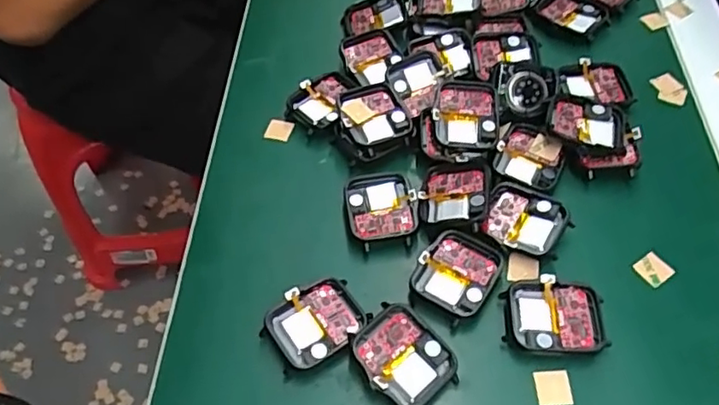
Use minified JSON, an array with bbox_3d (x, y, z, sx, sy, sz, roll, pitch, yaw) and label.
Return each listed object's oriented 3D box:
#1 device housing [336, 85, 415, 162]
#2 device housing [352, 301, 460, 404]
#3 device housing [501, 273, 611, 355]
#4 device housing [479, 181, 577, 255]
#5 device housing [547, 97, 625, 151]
[{"bbox_3d":[0.008,-0.046,0.355,0.039,0.014,0.043,-21,57,-13],"label":"device housing"},{"bbox_3d":[0.020,0.072,0.279,0.037,0.013,0.045,-37,62,-21],"label":"device housing"},{"bbox_3d":[0.093,0.055,0.290,0.046,0.008,0.037,2,55,3],"label":"device housing"},{"bbox_3d":[0.088,0.008,0.319,0.041,0.007,0.040,18,58,14],"label":"device housing"},{"bbox_3d":[0.132,-0.046,0.352,0.041,0.013,0.038,11,56,9],"label":"device housing"}]

